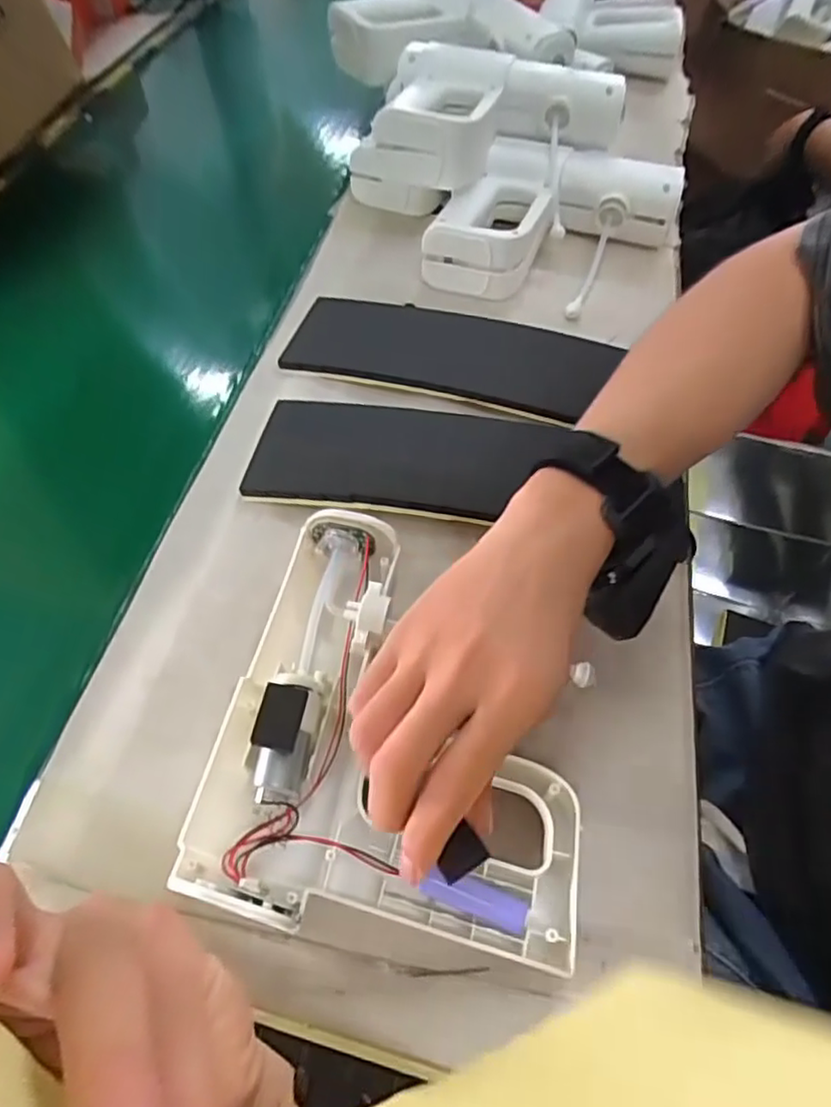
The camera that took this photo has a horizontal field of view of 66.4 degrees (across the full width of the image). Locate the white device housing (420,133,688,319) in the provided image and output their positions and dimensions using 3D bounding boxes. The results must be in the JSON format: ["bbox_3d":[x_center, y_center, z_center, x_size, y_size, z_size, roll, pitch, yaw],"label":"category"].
[{"bbox_3d":[0.127,-0.301,0.575,0.183,0.057,0.188,21,59,15],"label":"white device housing"}]

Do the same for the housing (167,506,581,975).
[{"bbox_3d":[-0.006,0.081,0.333,0.181,0.050,0.206,8,57,7],"label":"housing"}]

